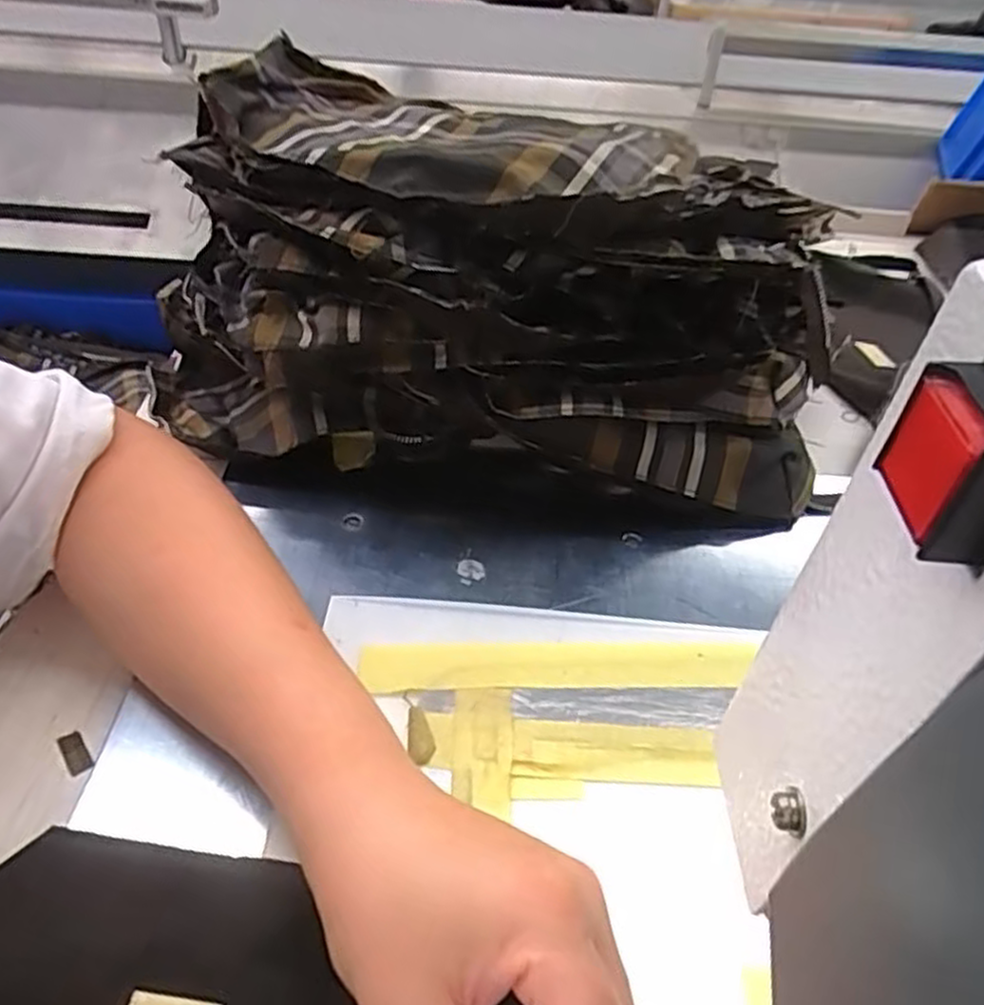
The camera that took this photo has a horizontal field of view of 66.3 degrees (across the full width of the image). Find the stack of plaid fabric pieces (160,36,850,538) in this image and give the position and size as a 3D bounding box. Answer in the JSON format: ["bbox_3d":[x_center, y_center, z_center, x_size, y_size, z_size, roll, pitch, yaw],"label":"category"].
[{"bbox_3d":[-0.002,-0.108,0.413,0.352,0.162,0.162,17,44,11],"label":"stack of plaid fabric pieces"}]

